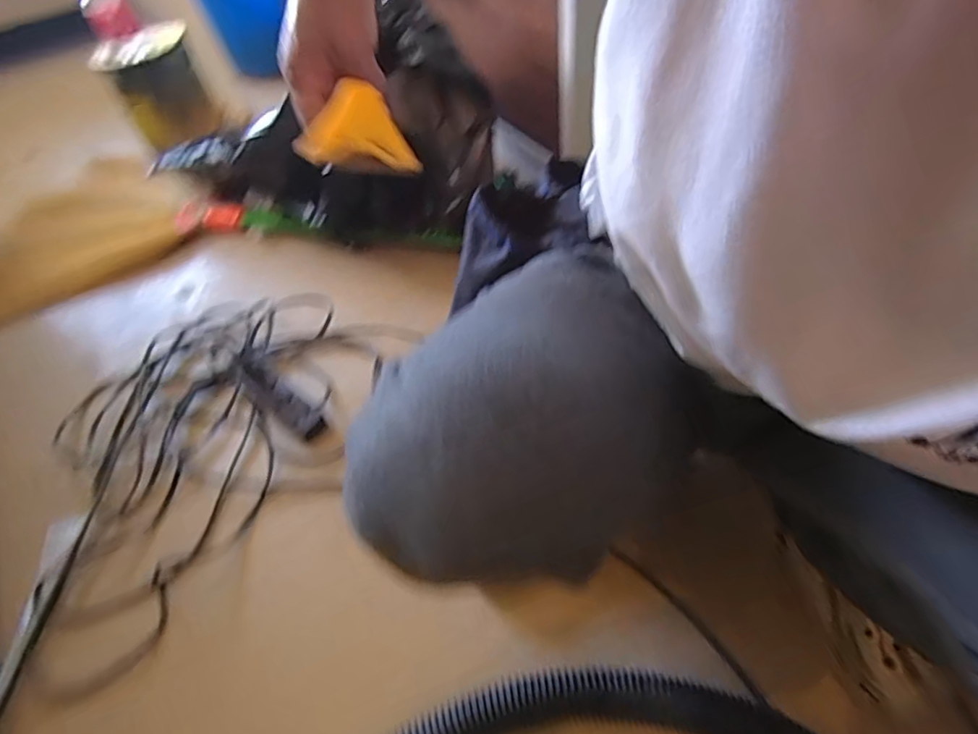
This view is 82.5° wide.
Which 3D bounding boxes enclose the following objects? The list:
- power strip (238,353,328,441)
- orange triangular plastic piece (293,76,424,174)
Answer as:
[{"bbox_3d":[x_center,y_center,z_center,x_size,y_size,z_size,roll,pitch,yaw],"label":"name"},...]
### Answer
[{"bbox_3d":[-0.265,0.034,0.688,0.151,0.028,0.034,31,61,28],"label":"power strip"},{"bbox_3d":[-0.079,-0.141,0.334,0.064,0.031,0.048,-10,51,-5],"label":"orange triangular plastic piece"}]

